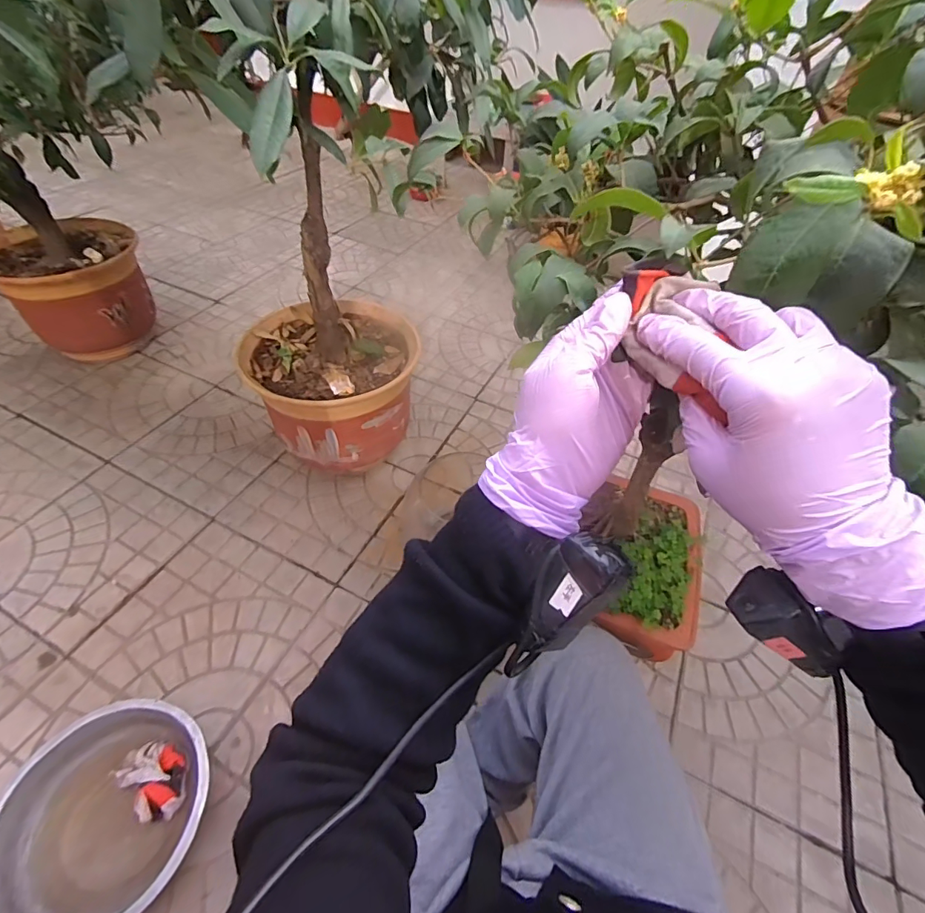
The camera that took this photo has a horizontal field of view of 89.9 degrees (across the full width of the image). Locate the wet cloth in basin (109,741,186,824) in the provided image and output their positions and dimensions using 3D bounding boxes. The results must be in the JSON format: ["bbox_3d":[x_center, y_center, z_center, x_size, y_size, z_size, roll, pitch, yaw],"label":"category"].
[{"bbox_3d":[-0.604,0.634,0.916,0.166,0.045,0.108,31,53,21],"label":"wet cloth in basin"}]

